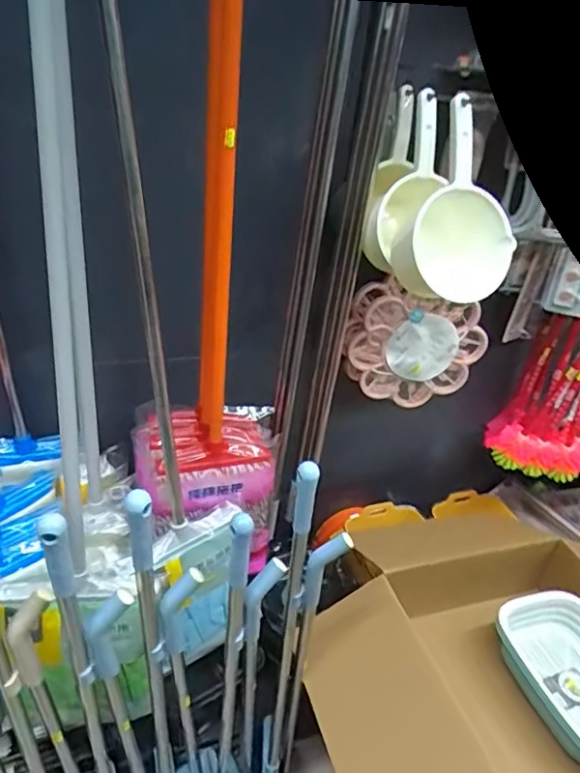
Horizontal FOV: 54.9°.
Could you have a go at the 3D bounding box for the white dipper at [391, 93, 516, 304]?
[{"bbox_3d":[0.239,-0.266,0.828,0.160,0.273,0.099,1,12,-18],"label":"white dipper"}]

